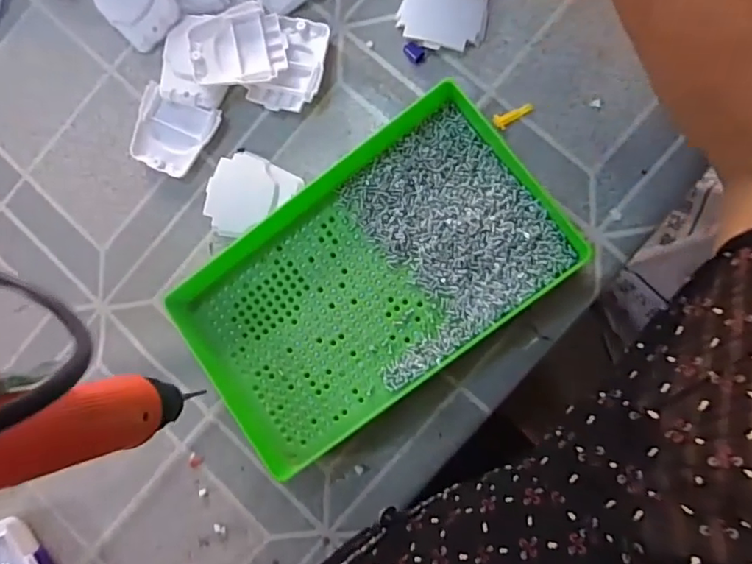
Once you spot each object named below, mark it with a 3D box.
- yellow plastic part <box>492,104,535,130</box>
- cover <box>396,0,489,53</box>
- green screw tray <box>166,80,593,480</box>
[{"bbox_3d":[0.096,-0.116,0.396,0.028,0.004,0.011,-18,85,9],"label":"yellow plastic part"},{"bbox_3d":[0.050,-0.200,0.405,0.061,0.007,0.067,11,90,10],"label":"cover"},{"bbox_3d":[-0.001,0.000,0.378,0.250,0.030,0.147,-37,83,7],"label":"green screw tray"}]

